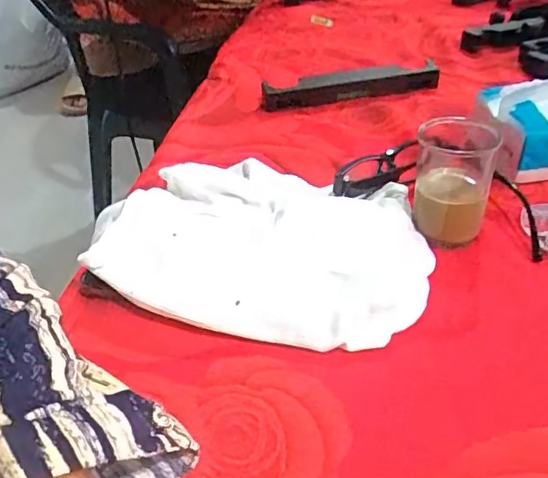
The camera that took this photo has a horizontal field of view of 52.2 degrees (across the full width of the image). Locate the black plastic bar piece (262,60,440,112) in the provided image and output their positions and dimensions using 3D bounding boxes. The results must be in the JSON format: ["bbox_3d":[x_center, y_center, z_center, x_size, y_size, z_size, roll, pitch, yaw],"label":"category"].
[{"bbox_3d":[0.084,-0.172,0.627,0.192,0.032,0.036,-6,36,0],"label":"black plastic bar piece"}]

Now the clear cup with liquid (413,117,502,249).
[{"bbox_3d":[0.127,-0.039,0.399,0.051,0.075,0.054,6,38,16],"label":"clear cup with liquid"}]

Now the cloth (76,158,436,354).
[{"bbox_3d":[-0.018,-0.003,0.396,0.251,0.038,0.170,12,40,23],"label":"cloth"}]

